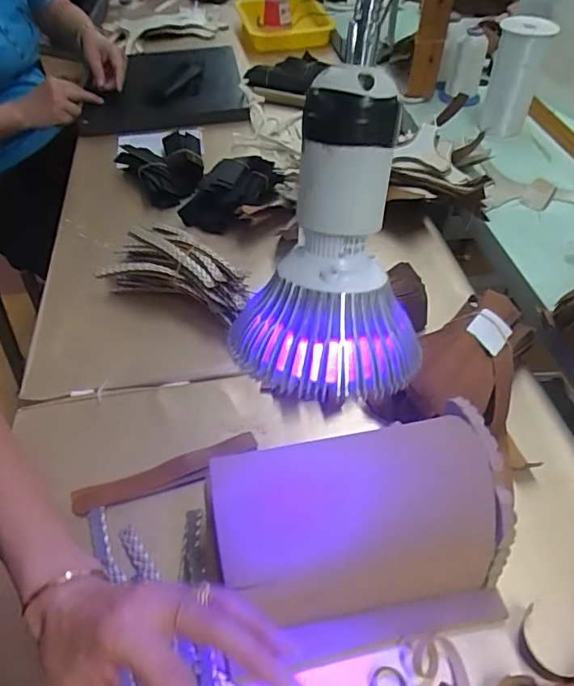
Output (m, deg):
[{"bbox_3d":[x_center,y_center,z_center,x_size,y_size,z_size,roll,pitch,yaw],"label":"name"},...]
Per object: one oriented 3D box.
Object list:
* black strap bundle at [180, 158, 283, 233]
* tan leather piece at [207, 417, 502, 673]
[{"bbox_3d":[-0.070,-0.219,0.753,0.107,0.050,0.154,26,53,22],"label":"black strap bundle"},{"bbox_3d":[0.052,0.143,0.382,0.195,0.108,0.120,-9,47,-8],"label":"tan leather piece"}]

